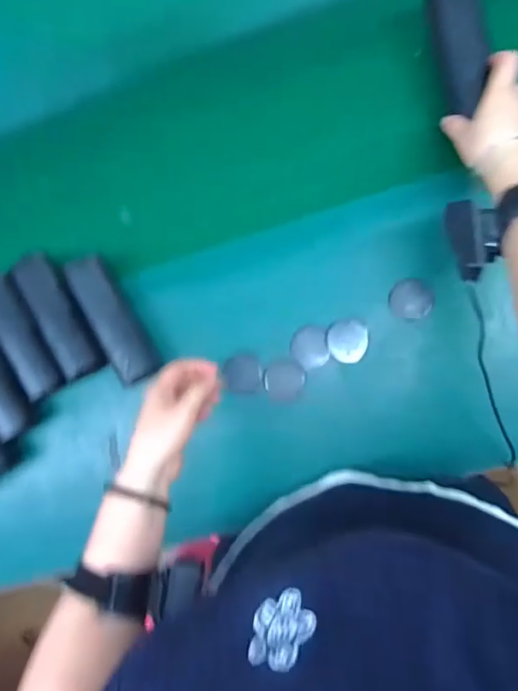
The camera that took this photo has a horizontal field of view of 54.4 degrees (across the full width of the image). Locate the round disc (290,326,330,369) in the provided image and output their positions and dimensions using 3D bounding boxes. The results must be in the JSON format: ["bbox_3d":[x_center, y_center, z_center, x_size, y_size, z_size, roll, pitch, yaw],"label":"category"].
[{"bbox_3d":[0.061,0.002,0.609,0.045,0.004,0.049,0,89,9],"label":"round disc"}]

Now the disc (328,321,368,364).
[{"bbox_3d":[0.106,-0.005,0.600,0.046,0.004,0.049,3,90,9],"label":"disc"}]

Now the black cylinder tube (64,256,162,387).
[{"bbox_3d":[-0.180,-0.030,0.620,0.051,0.054,0.161,-30,85,8],"label":"black cylinder tube"}]

